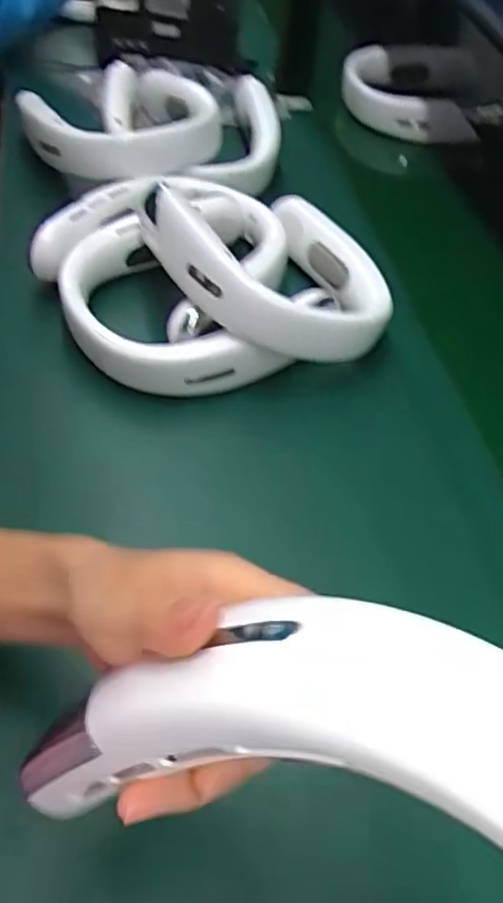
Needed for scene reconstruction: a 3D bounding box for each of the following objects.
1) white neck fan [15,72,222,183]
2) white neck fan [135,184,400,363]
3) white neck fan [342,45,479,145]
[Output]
[{"bbox_3d":[-0.136,-0.347,0.695,0.187,0.048,0.184,-15,54,-17],"label":"white neck fan"},{"bbox_3d":[0.019,-0.161,0.570,0.180,0.057,0.204,-4,48,-26],"label":"white neck fan"},{"bbox_3d":[0.218,-0.487,0.909,0.185,0.074,0.180,10,51,3],"label":"white neck fan"}]

